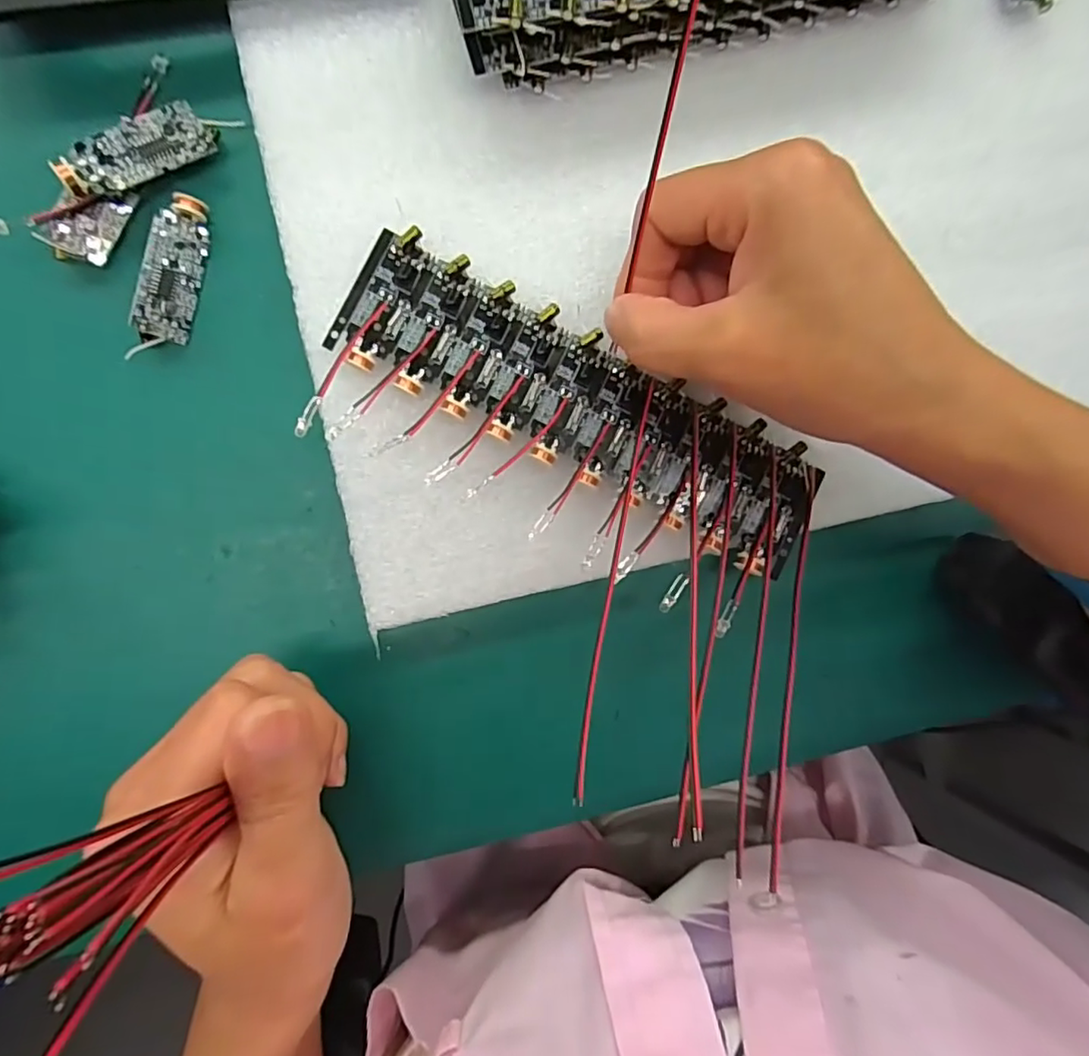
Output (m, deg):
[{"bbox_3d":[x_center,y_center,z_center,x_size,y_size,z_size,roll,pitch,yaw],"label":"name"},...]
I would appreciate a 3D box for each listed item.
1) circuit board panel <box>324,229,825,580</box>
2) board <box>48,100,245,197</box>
[{"bbox_3d":[0.015,-0.038,0.193,0.162,0.004,0.046,27,86,-8],"label":"circuit board panel"},{"bbox_3d":[-0.118,-0.114,0.180,0.051,0.006,0.016,-35,105,-16],"label":"board"}]

